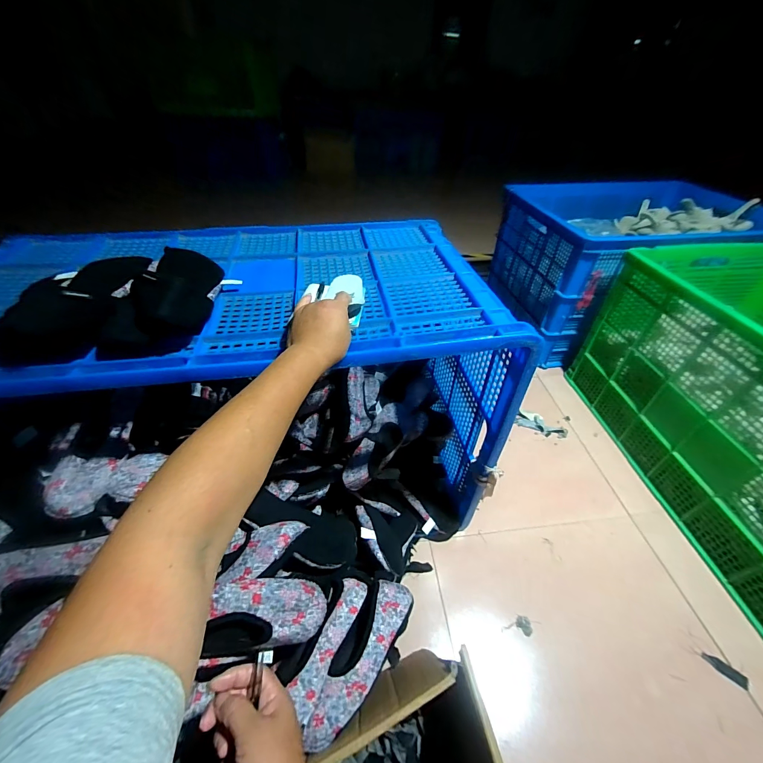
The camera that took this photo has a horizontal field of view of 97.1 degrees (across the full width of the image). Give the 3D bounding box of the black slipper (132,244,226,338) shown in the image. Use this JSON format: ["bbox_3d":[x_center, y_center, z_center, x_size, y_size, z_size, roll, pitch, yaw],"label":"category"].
[{"bbox_3d":[-0.313,-0.152,0.530,0.081,0.075,0.215,-7,45,-10],"label":"black slipper"}]

